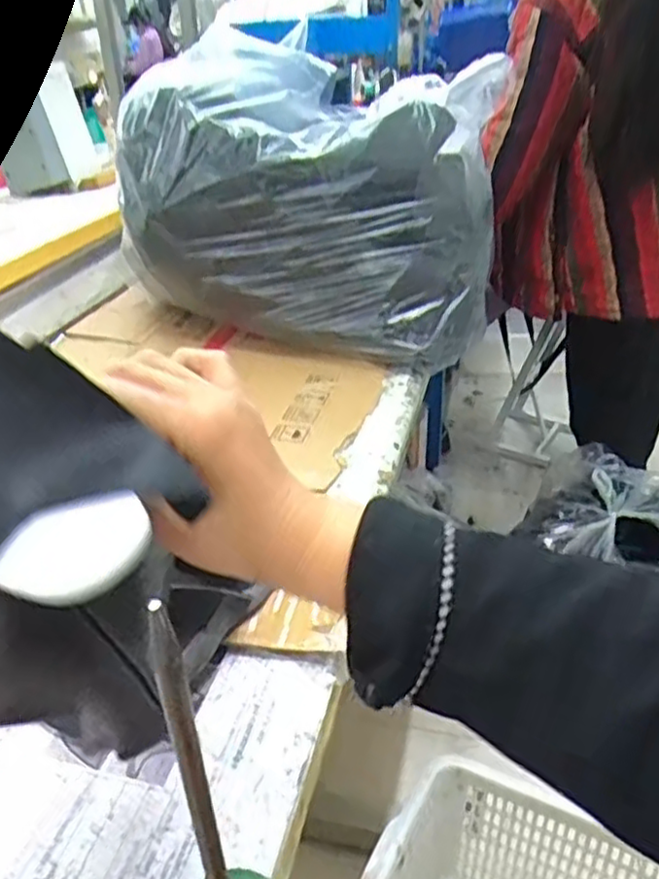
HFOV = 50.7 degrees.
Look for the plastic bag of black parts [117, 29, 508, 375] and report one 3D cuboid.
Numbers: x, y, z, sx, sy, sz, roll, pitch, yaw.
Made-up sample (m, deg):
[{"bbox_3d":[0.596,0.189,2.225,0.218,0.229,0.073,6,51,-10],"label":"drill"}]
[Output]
[{"bbox_3d":[-0.017,-0.330,0.982,0.472,0.338,0.294,5,32,12],"label":"plastic bag of black parts"}]

